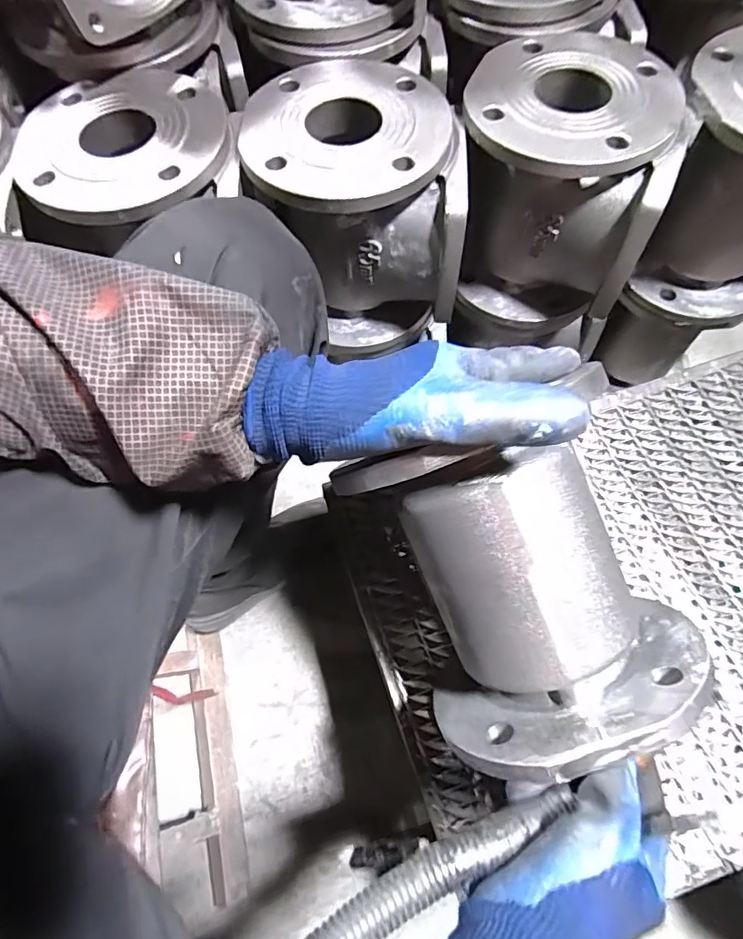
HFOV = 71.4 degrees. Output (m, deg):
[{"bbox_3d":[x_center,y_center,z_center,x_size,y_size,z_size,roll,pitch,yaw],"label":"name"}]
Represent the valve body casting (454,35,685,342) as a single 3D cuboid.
[{"bbox_3d":[0.170,-0.260,0.506,0.165,0.190,0.176,2,67,4],"label":"valve body casting"}]

